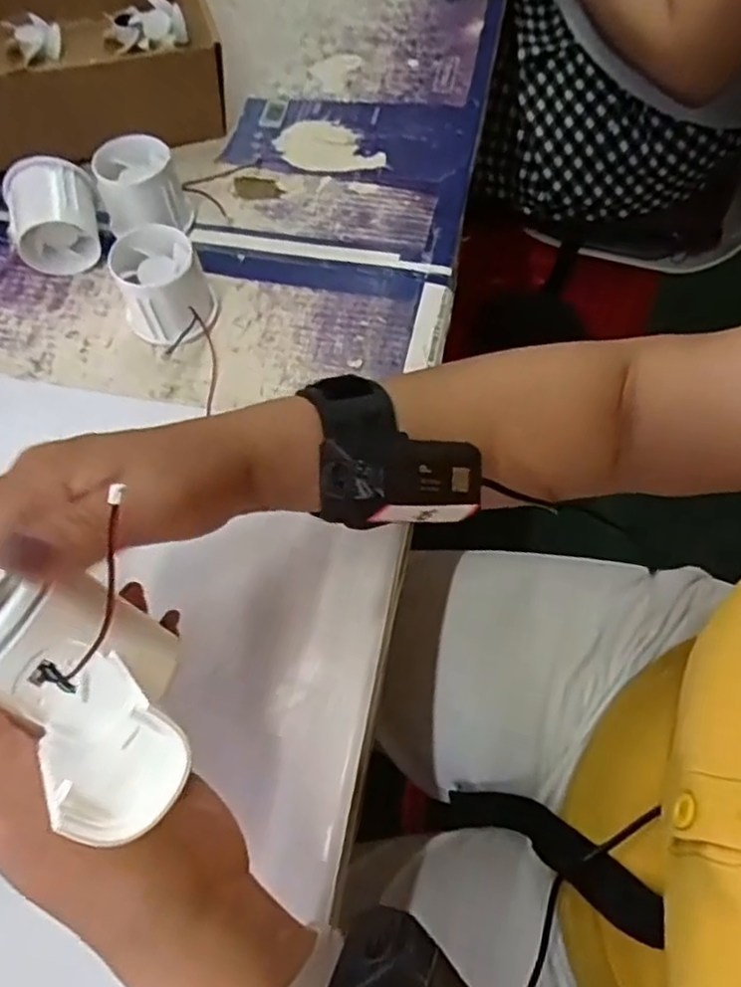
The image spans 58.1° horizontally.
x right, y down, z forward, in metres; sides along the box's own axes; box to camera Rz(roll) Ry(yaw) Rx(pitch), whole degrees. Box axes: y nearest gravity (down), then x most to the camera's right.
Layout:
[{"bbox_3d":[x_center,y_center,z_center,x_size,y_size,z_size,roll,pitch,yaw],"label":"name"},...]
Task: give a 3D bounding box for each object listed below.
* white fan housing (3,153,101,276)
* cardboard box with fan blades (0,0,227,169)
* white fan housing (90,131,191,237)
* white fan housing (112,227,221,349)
[{"bbox_3d":[-0.208,-0.181,0.441,0.054,0.056,0.048,-12,65,-4],"label":"white fan housing"},{"bbox_3d":[-0.232,-0.342,0.508,0.207,0.076,0.182,-22,66,-9],"label":"cardboard box with fan blades"},{"bbox_3d":[-0.154,-0.205,0.452,0.056,0.049,0.048,23,67,12],"label":"white fan housing"},{"bbox_3d":[-0.130,-0.130,0.418,0.055,0.047,0.059,-22,66,-9],"label":"white fan housing"}]

